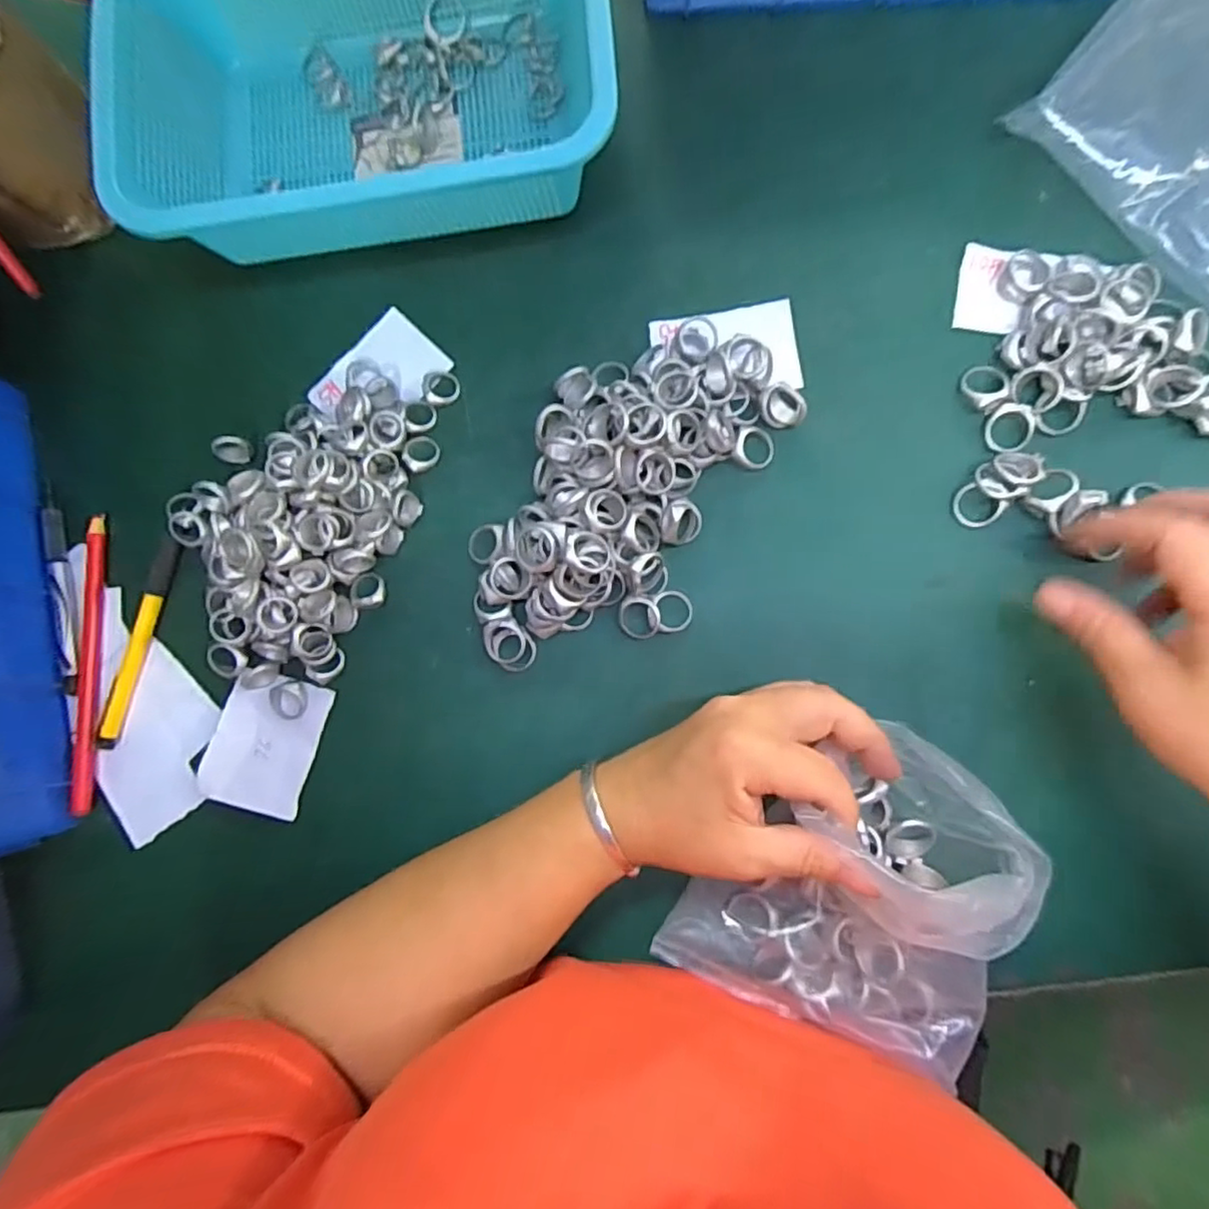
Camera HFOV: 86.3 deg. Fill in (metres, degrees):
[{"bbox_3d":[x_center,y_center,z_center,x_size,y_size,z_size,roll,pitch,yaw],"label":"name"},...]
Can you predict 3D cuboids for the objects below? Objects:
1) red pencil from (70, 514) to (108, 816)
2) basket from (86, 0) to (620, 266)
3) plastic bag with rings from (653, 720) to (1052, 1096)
[{"bbox_3d":[-0.304,0.035,0.379,0.015,0.015,0.172,-4,83,5],"label":"red pencil"},{"bbox_3d":[-0.126,-0.300,0.358,0.255,0.083,0.190,-5,82,5],"label":"basket"},{"bbox_3d":[0.112,0.125,0.286,0.137,0.076,0.139,18,86,8],"label":"plastic bag with rings"}]

